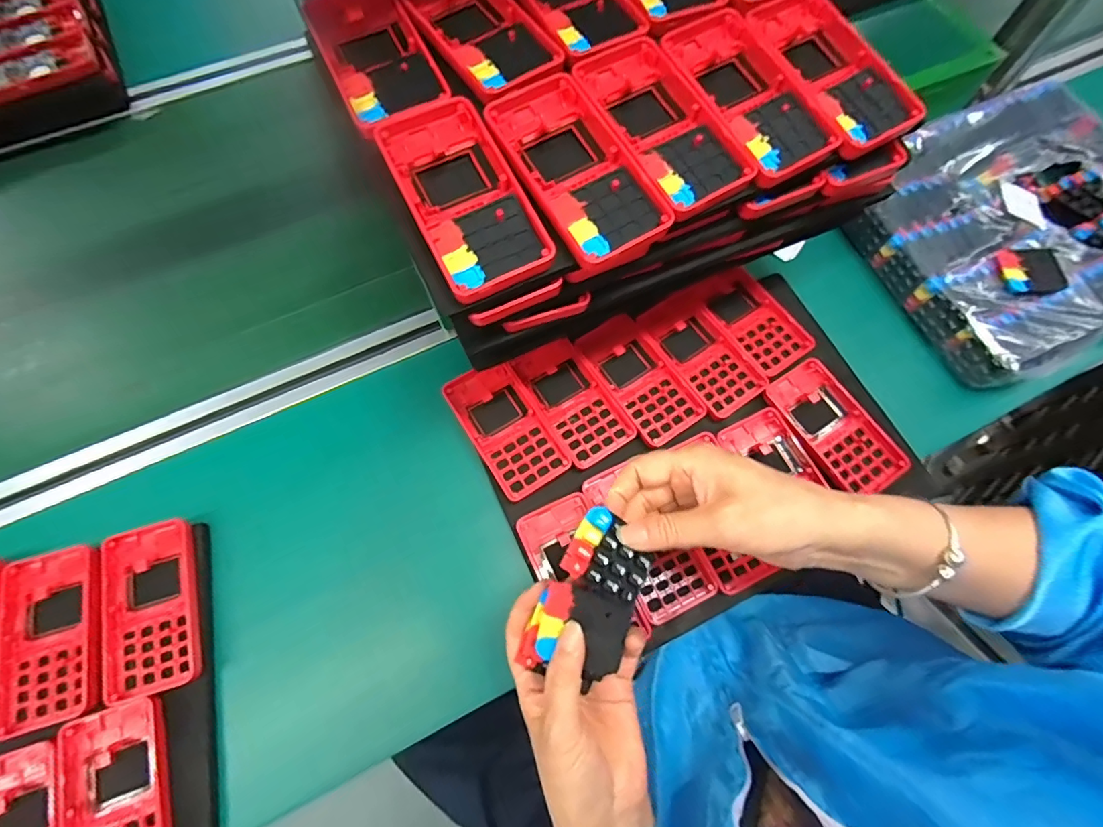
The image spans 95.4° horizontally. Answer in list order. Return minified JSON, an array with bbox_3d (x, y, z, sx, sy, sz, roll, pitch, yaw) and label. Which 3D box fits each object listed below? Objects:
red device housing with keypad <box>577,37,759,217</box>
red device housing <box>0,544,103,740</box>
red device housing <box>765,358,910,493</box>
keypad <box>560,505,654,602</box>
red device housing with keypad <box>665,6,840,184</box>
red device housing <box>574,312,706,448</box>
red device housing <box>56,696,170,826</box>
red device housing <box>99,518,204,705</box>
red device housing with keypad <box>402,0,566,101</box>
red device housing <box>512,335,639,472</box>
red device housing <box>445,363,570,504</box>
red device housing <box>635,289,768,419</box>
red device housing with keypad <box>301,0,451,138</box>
[{"bbox_3d":[0.066,-0.182,0.312,0.064,0.022,0.129,-29,72,-11],"label":"red device housing with keypad"},{"bbox_3d":[-0.370,0.162,0.371,0.070,0.010,0.123,-14,70,-6],"label":"red device housing"},{"bbox_3d":[0.245,0.013,0.436,0.068,0.016,0.121,-30,72,-11],"label":"red device housing"},{"bbox_3d":[0.037,0.087,0.309,0.051,0.005,0.043,33,74,-9],"label":"keypad"},{"bbox_3d":[0.121,-0.204,0.319,0.064,0.022,0.124,-27,72,-10],"label":"red device housing with keypad"},{"bbox_3d":[0.078,-0.033,0.446,0.063,0.023,0.119,-34,73,-12],"label":"red device housing"},{"bbox_3d":[-0.292,0.263,0.334,0.066,0.010,0.122,-15,70,-6],"label":"red device housing"},{"bbox_3d":[-0.303,0.143,0.377,0.066,0.010,0.123,-14,70,-6],"label":"red device housing"},{"bbox_3d":[-0.050,-0.258,0.335,0.063,0.019,0.121,-32,73,-12],"label":"red device housing with keypad"},{"bbox_3d":[0.019,-0.013,0.445,0.061,0.023,0.113,-30,72,-11],"label":"red device housing"},{"bbox_3d":[-0.040,0.011,0.432,0.062,0.014,0.121,-31,72,-11],"label":"red device housing"},{"bbox_3d":[0.136,-0.057,0.460,0.064,0.013,0.122,-32,73,-12],"label":"red device housing"},{"bbox_3d":[-0.114,-0.233,0.329,0.061,0.023,0.131,-25,71,-10],"label":"red device housing with keypad"}]

